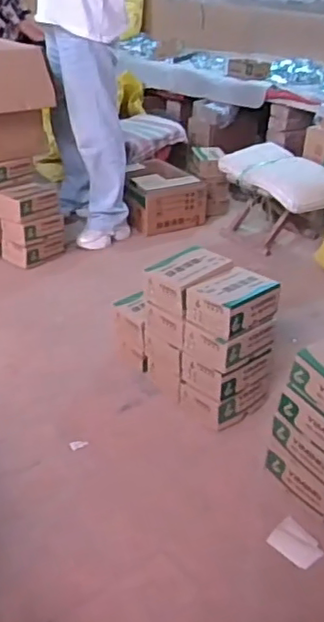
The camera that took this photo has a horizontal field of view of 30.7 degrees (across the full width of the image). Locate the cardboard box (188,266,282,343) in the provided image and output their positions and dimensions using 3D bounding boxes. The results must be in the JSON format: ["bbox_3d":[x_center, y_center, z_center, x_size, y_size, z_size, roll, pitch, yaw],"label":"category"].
[{"bbox_3d":[0.168,-0.026,1.394,0.188,0.095,0.142,-24,40,-37],"label":"cardboard box"}]

